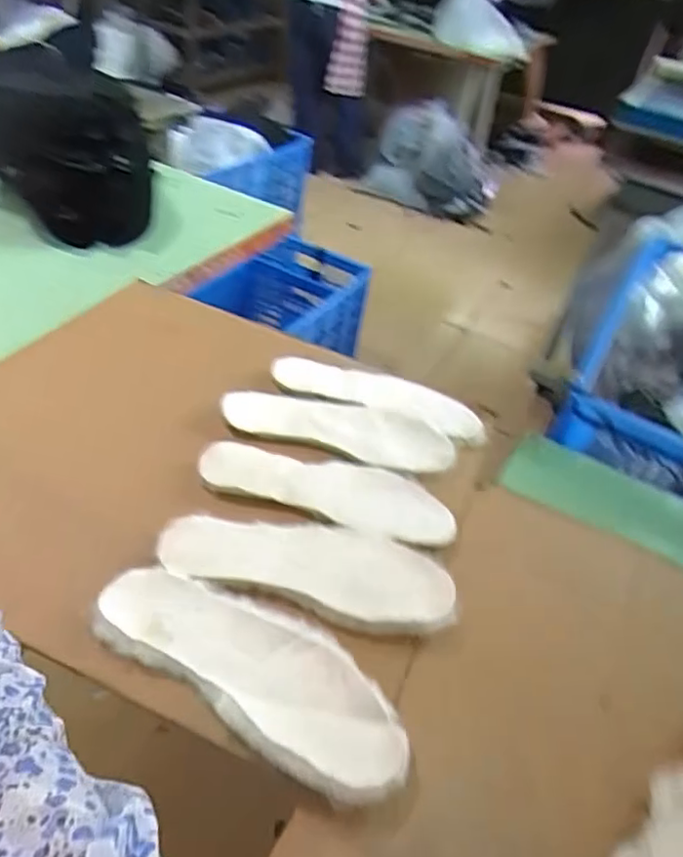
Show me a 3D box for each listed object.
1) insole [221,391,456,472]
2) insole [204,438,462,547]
[{"bbox_3d":[-0.002,-0.004,0.747,0.274,0.029,0.090,11,40,7],"label":"insole"},{"bbox_3d":[-0.014,0.063,0.670,0.273,0.025,0.094,12,40,8],"label":"insole"}]

